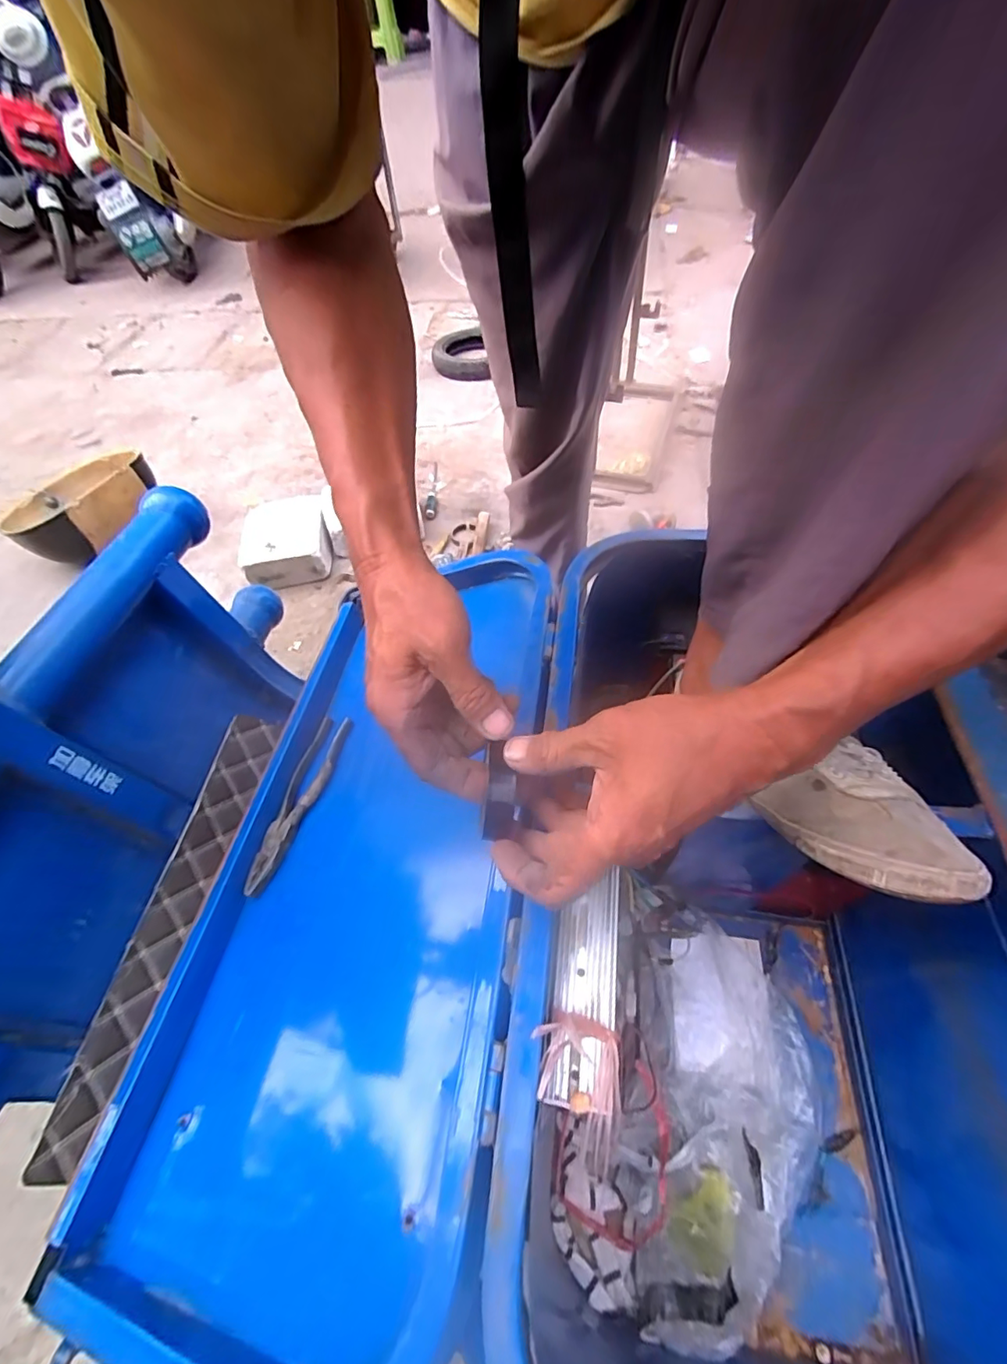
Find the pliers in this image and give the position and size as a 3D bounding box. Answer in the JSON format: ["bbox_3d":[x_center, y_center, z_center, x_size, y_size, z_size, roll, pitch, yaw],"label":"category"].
[{"bbox_3d":[-0.216,0.123,0.540,0.043,0.017,0.199,6,56,9],"label":"pliers"}]

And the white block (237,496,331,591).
[{"bbox_3d":[-0.546,-0.360,1.298,0.202,0.104,0.262,-11,55,-3],"label":"white block"}]

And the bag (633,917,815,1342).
[{"bbox_3d":[0.205,0.389,0.448,0.156,0.064,0.276,8,56,11],"label":"bag"}]

